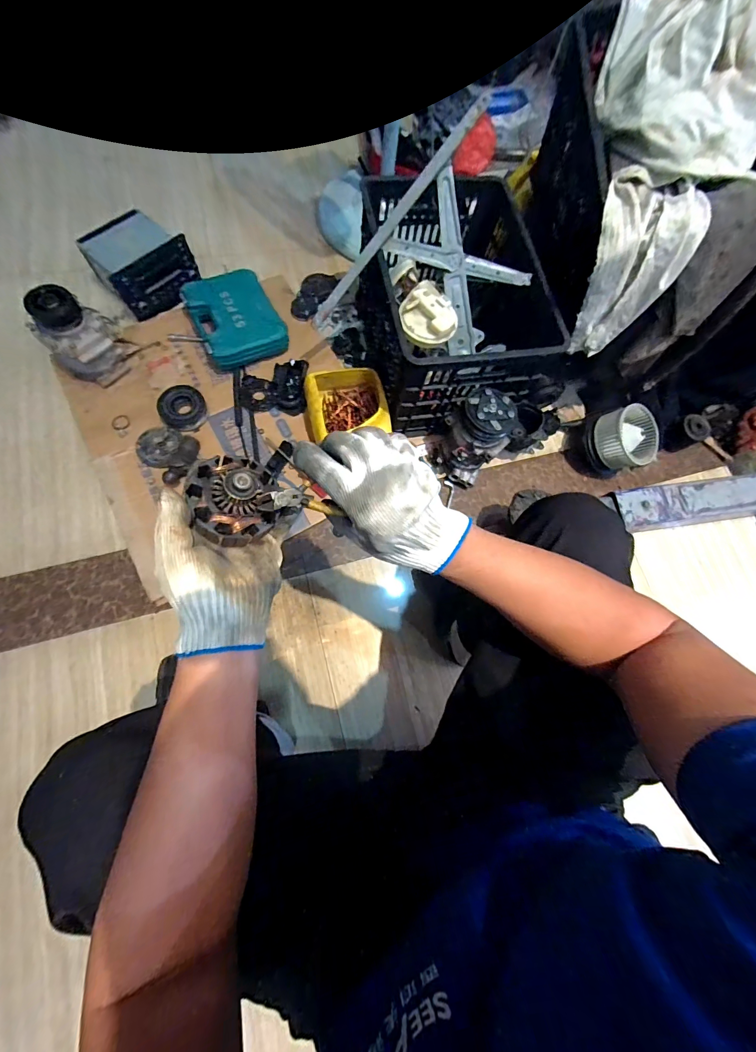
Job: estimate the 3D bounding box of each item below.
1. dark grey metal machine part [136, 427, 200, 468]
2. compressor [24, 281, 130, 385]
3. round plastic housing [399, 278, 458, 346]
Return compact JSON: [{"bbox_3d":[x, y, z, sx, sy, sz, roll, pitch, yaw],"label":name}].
[{"bbox_3d":[-0.487,-0.178,0.850,0.134,0.019,0.094,17,72,3],"label":"dark grey metal machine part"},{"bbox_3d":[-0.666,-0.421,0.821,0.152,0.186,0.117,-36,78,-16],"label":"compressor"},{"bbox_3d":[0.104,-0.428,0.739,0.112,0.042,0.107,2,73,-5],"label":"round plastic housing"}]

